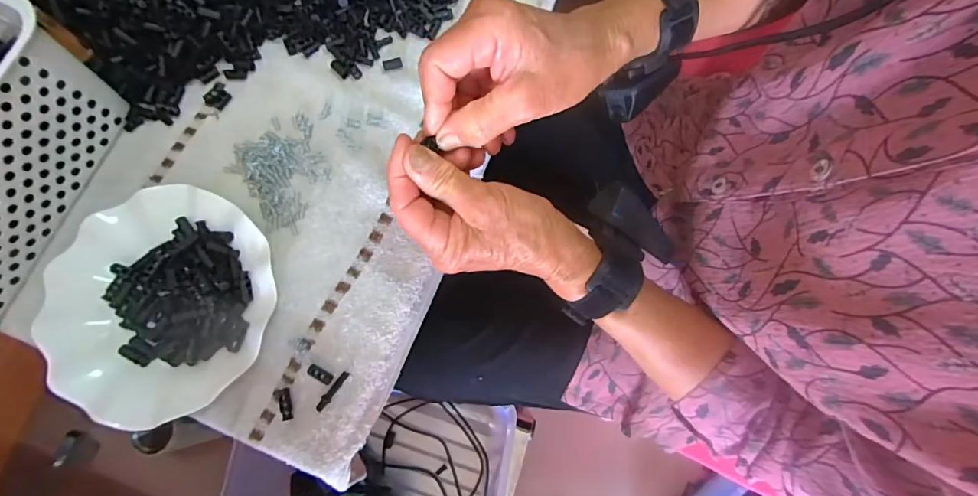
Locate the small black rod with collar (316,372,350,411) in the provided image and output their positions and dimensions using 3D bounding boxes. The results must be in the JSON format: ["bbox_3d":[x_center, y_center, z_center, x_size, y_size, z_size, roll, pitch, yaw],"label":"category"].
[{"bbox_3d":[-0.125,0.114,0.362,0.007,0.004,0.036,35,79,9],"label":"small black rod with collar"}]

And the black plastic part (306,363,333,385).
[{"bbox_3d":[-0.136,0.101,0.365,0.021,0.005,0.010,27,78,7],"label":"black plastic part"}]

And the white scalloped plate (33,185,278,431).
[{"bbox_3d":[-0.267,0.043,0.370,0.180,0.026,0.181,-15,77,-3],"label":"white scalloped plate"}]

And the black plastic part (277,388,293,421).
[{"bbox_3d":[-0.162,0.124,0.360,0.009,0.004,0.024,-17,77,-3],"label":"black plastic part"}]

